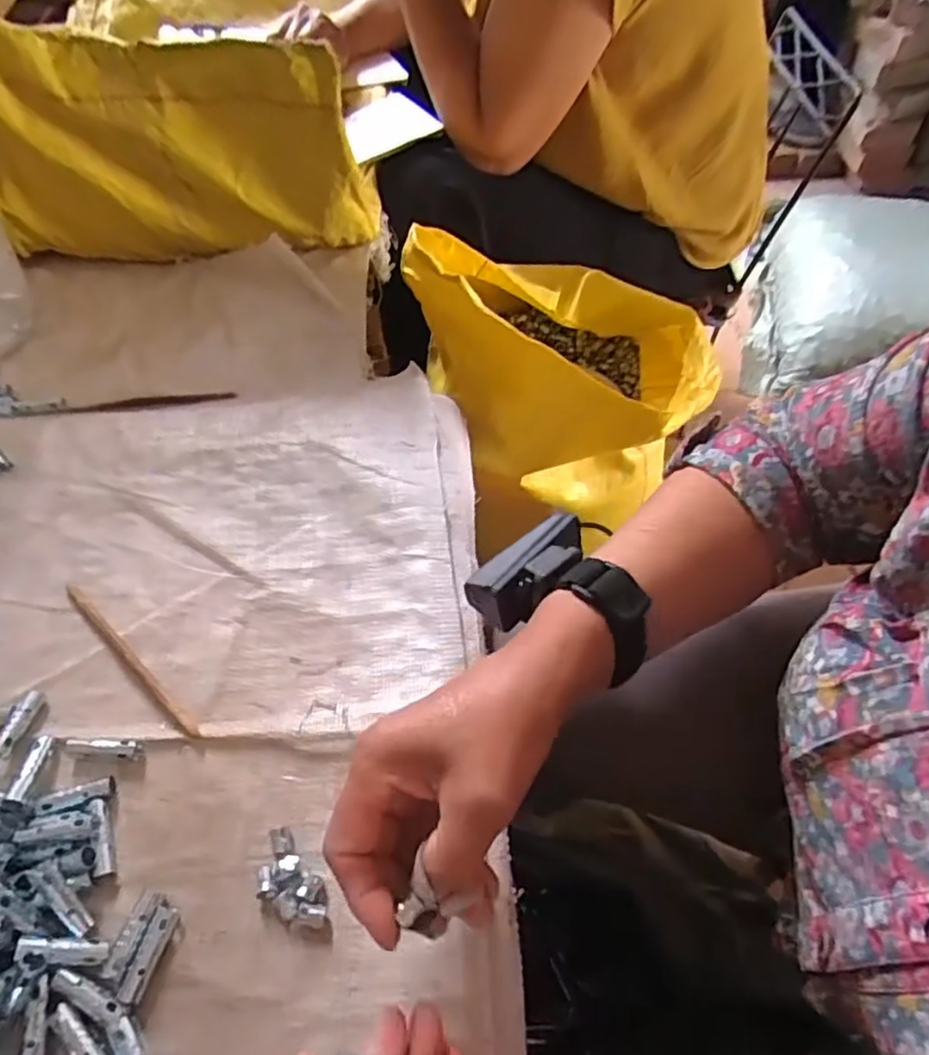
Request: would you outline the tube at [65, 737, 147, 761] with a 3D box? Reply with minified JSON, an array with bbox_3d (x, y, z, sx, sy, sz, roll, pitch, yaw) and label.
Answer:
[{"bbox_3d":[-0.205,0.125,0.377,0.044,0.008,0.011,3,56,0],"label":"tube"}]

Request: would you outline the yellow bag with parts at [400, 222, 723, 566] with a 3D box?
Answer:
[{"bbox_3d":[0.097,-0.171,0.657,0.292,0.204,0.279,38,63,21],"label":"yellow bag with parts"}]

